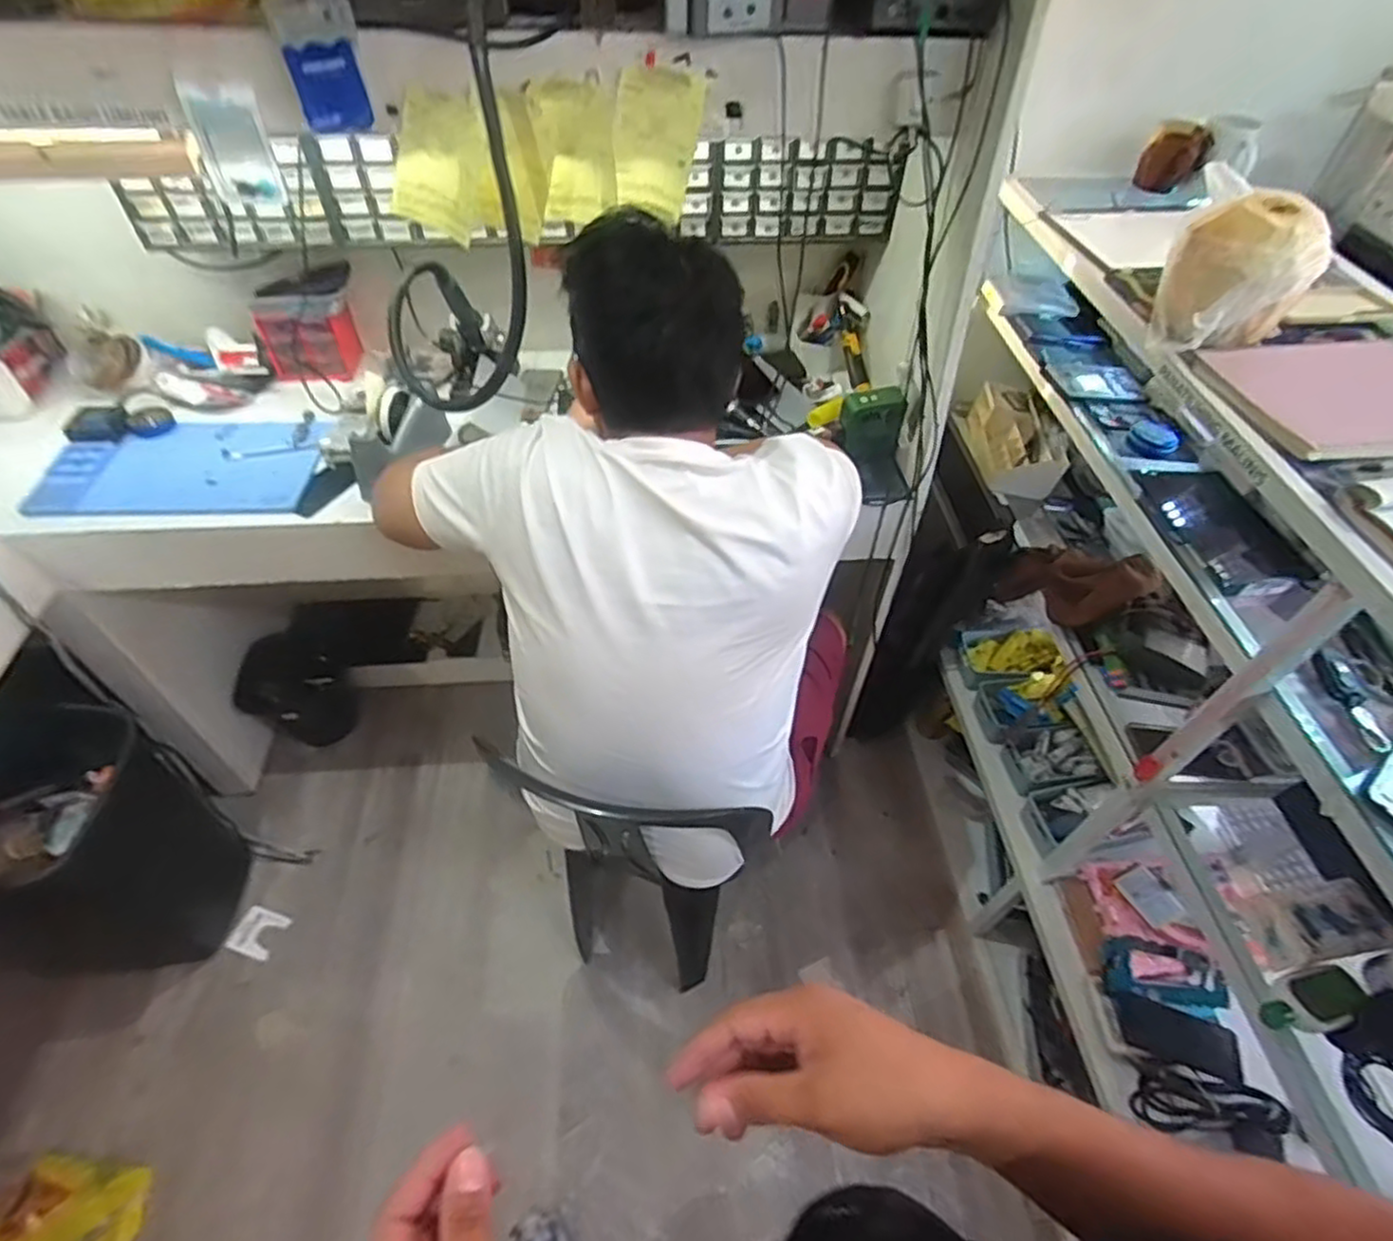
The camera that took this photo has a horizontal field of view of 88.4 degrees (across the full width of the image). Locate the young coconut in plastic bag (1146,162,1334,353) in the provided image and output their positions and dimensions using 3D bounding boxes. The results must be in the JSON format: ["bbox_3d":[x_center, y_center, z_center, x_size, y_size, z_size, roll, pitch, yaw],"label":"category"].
[{"bbox_3d":[0.633,-0.405,0.833,0.163,0.152,0.139,24,53,18],"label":"young coconut in plastic bag"}]

